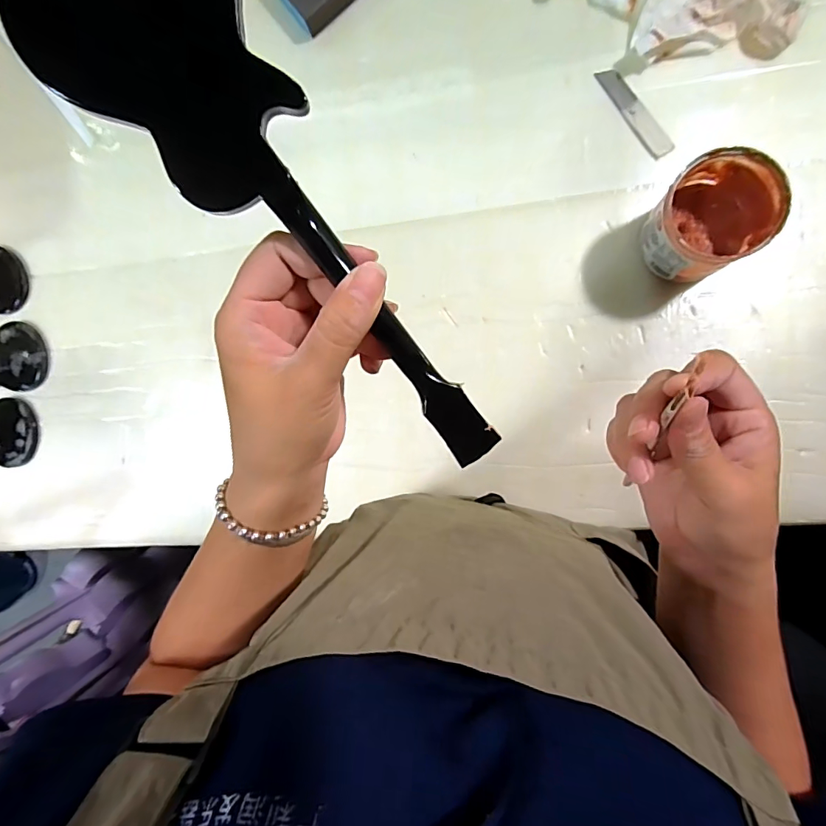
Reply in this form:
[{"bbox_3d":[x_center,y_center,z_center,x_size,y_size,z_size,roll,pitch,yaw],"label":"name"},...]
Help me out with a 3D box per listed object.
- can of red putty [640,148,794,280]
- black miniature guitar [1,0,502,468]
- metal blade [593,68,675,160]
[{"bbox_3d":[0.254,-0.166,0.399,0.082,0.084,0.091,38,98,5],"label":"can of red putty"},{"bbox_3d":[-0.040,-0.081,0.178,0.077,0.011,0.244,-42,102,8],"label":"black miniature guitar"},{"bbox_3d":[0.213,-0.290,0.442,0.023,0.007,0.102,-34,84,0],"label":"metal blade"}]

